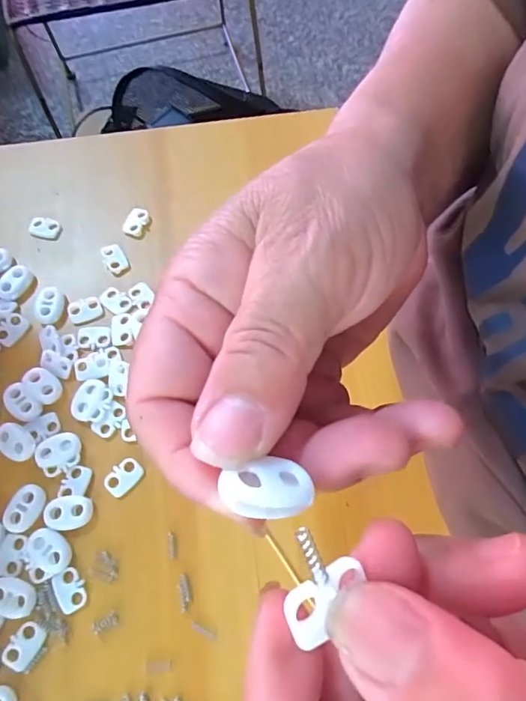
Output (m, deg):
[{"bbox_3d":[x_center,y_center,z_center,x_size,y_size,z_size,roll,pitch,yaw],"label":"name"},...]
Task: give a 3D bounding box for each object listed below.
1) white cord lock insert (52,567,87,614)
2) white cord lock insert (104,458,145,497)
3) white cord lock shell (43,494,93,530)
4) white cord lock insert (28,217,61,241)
[{"bbox_3d":[-0.088,0.108,0.213,0.013,0.004,0.018,-26,69,-10],"label":"white cord lock insert"},{"bbox_3d":[-0.068,0.062,0.231,0.019,0.004,0.013,-40,72,-14],"label":"white cord lock insert"},{"bbox_3d":[-0.092,0.077,0.225,0.022,0.004,0.015,-4,67,-1],"label":"white cord lock shell"},{"bbox_3d":[-0.135,-0.075,0.289,0.019,0.005,0.014,19,69,8],"label":"white cord lock insert"}]

